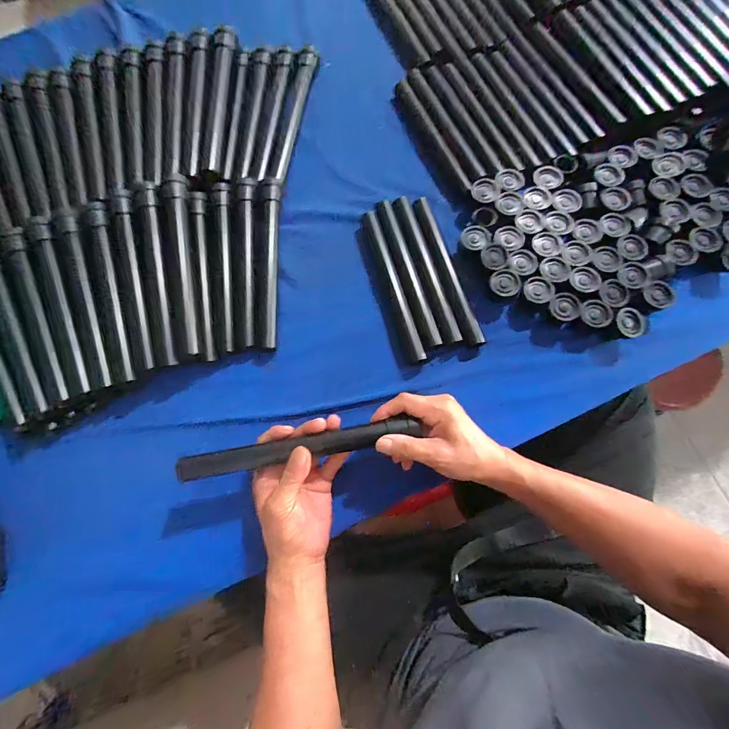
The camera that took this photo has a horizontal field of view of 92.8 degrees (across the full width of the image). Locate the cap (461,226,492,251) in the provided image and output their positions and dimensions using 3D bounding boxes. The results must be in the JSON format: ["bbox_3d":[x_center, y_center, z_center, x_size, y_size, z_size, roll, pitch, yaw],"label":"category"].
[{"bbox_3d":[0.146,-0.163,0.448,0.035,0.010,0.036,0,75,2],"label":"cap"}]

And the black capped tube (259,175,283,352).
[{"bbox_3d":[-0.127,-0.142,0.471,0.028,0.020,0.252,-3,75,1],"label":"black capped tube"}]

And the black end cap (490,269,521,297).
[{"bbox_3d":[0.175,-0.100,0.429,0.029,0.017,0.031,-17,75,-3],"label":"black end cap"}]

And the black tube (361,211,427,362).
[{"bbox_3d":[0.036,-0.107,0.459,0.020,0.015,0.218,-17,75,-3],"label":"black tube"}]

